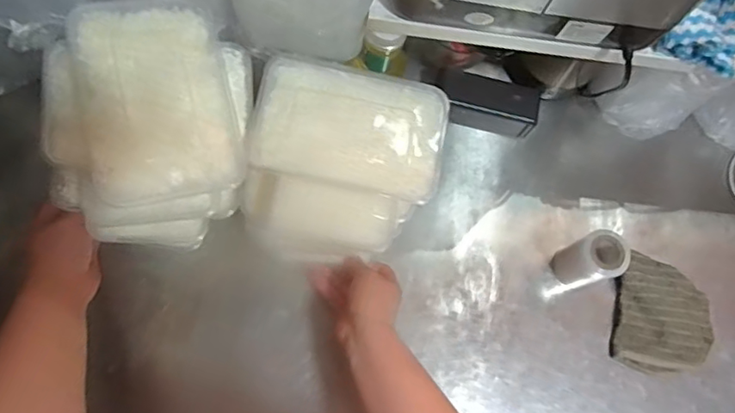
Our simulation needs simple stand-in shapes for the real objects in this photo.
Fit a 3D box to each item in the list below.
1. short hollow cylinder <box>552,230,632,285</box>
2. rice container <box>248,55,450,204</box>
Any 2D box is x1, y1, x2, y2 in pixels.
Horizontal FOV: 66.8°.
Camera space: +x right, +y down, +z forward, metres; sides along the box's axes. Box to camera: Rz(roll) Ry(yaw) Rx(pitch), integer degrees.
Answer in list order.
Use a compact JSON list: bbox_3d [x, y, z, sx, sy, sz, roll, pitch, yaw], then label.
[{"bbox_3d":[0.253,0.061,0.641,0.054,0.080,0.056,-14,76,-9],"label":"short hollow cylinder"},{"bbox_3d":[-0.012,-0.072,0.508,0.172,0.036,0.112,10,73,-4],"label":"rice container"}]

